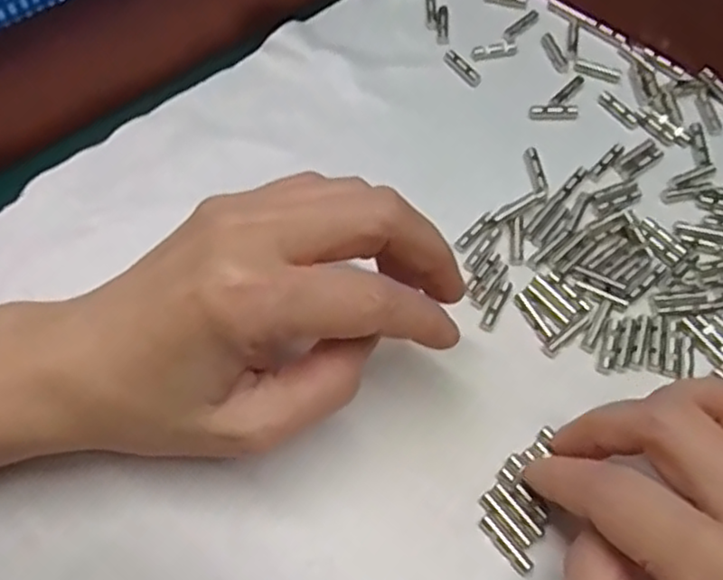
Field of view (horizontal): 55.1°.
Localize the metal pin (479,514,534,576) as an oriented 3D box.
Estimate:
[{"bbox_3d":[0.045,0.079,0.215,0.004,0.004,0.021,-37,70,-16],"label":"metal pin"}]

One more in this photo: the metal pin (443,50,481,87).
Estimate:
[{"bbox_3d":[0.044,-0.098,0.304,0.007,0.004,0.022,-35,69,-15],"label":"metal pin"}]

